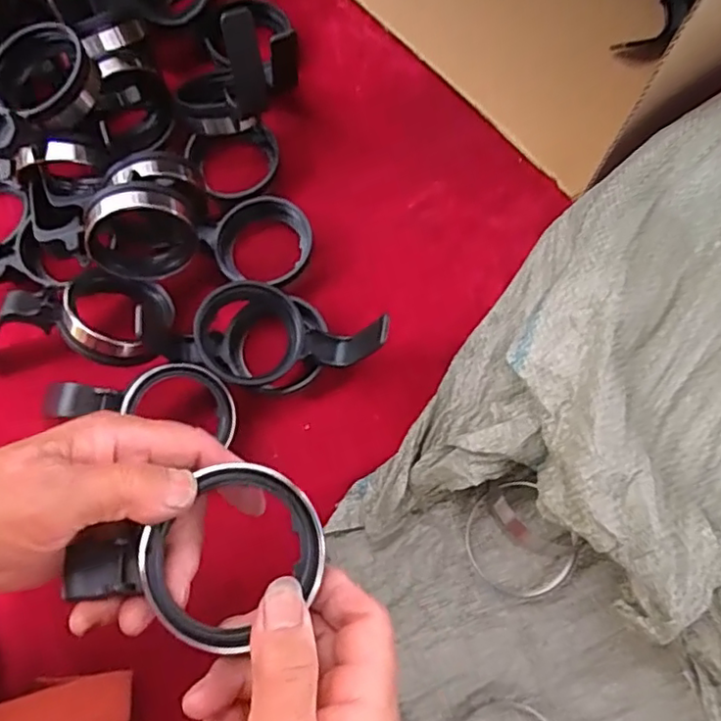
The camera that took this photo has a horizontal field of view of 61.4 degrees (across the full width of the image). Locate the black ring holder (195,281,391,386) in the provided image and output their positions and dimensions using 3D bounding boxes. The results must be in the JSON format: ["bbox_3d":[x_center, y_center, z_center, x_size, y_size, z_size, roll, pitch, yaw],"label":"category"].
[{"bbox_3d":[-0.047,-0.010,0.411,0.122,0.035,0.067,13,72,3],"label":"black ring holder"}]

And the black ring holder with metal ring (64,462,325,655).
[{"bbox_3d":[-0.064,0.083,0.241,0.100,0.017,0.065,-25,74,-8],"label":"black ring holder with metal ring"}]

